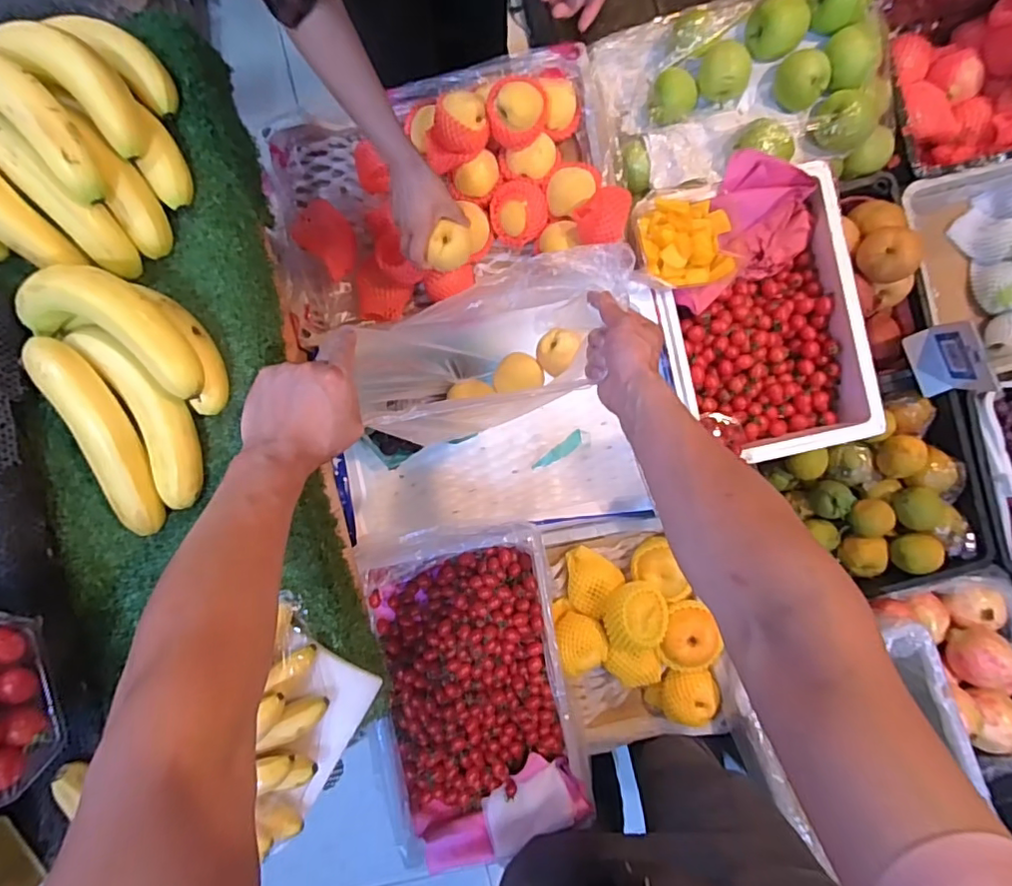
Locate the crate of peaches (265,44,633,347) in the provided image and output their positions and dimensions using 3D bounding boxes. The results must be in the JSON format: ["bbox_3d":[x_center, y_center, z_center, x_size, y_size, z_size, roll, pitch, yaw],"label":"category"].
[{"bbox_3d":[-0.104,-0.384,0.851,0.521,0.135,0.308,-14,90,2],"label":"crate of peaches"}]

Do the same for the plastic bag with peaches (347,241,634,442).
[{"bbox_3d":[-0.002,-0.112,0.681,0.302,0.280,0.138,-21,89,2],"label":"plastic bag with peaches"}]

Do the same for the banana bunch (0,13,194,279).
[{"bbox_3d":[-0.363,-0.243,0.454,0.163,0.083,0.194,-11,90,2],"label":"banana bunch"}]

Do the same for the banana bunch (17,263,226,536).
[{"bbox_3d":[-0.302,-0.042,0.455,0.123,0.063,0.207,-23,89,2],"label":"banana bunch"}]

